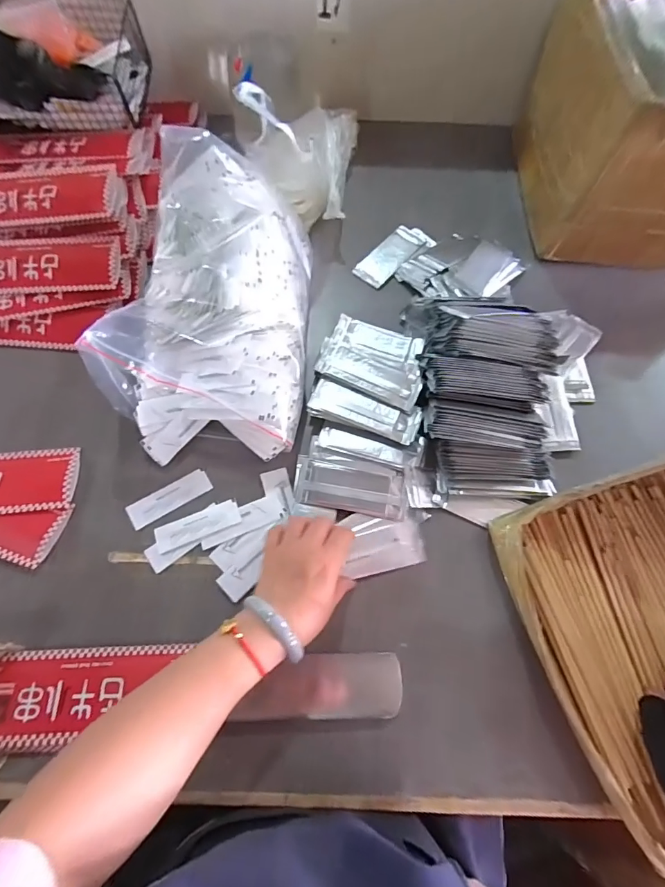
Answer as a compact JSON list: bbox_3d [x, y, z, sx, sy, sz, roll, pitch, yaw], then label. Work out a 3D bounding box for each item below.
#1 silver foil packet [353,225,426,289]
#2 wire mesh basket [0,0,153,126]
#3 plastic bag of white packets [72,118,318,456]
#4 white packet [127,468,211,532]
[{"bbox_3d":[0.084,-0.274,0.621,0.052,0.006,0.120,38,72,13],"label":"silver foil packet"},{"bbox_3d":[-0.405,-0.530,0.581,0.258,0.095,0.149,-1,68,-2],"label":"wire mesh basket"},{"bbox_3d":[-0.133,-0.167,0.498,0.201,0.143,0.332,4,68,0],"label":"plastic bag of white packets"},{"bbox_3d":[-0.184,0.062,0.483,0.093,0.004,0.031,-29,71,-13],"label":"white packet"}]

